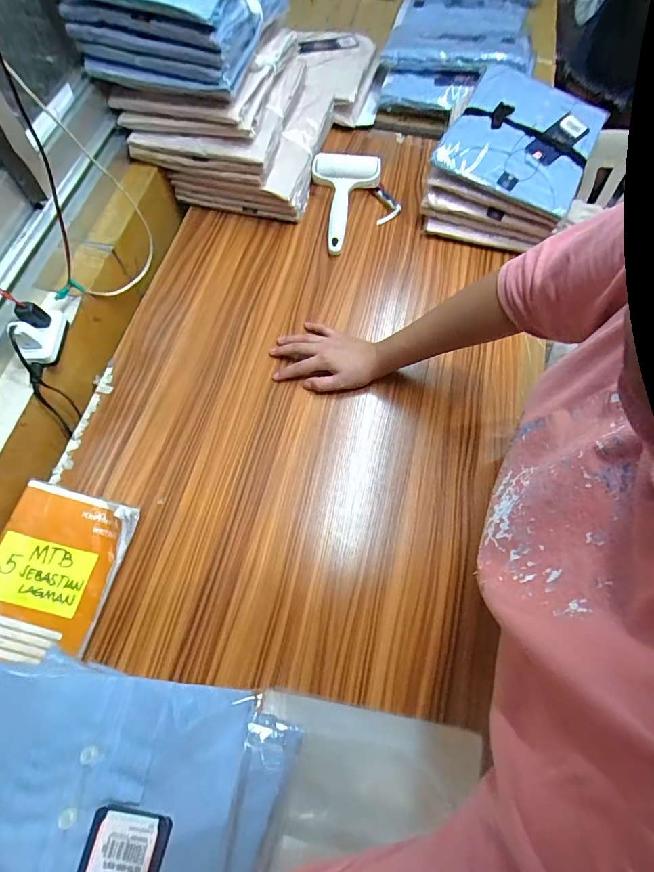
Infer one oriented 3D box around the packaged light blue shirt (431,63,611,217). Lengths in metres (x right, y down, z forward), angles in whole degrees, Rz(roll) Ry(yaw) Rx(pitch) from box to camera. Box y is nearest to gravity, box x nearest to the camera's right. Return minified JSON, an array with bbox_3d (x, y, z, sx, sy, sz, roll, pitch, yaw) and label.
[{"bbox_3d":[0.307,-0.469,0.654,0.211,0.041,0.241,25,69,9],"label":"packaged light blue shirt"}]

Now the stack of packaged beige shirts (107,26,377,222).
[{"bbox_3d":[-0.101,-0.595,0.726,0.280,0.163,0.472,18,68,5],"label":"stack of packaged beige shirts"}]

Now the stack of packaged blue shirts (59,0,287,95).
[{"bbox_3d":[-0.190,-0.594,0.564,0.209,0.098,0.260,14,68,5],"label":"stack of packaged blue shirts"}]

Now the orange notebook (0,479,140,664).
[{"bbox_3d":[-0.320,0.156,0.484,0.145,0.019,0.193,12,67,2],"label":"orange notebook"}]

